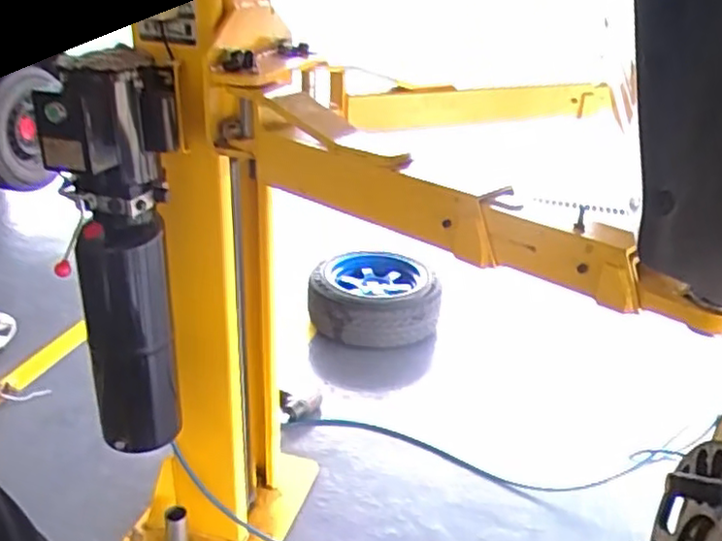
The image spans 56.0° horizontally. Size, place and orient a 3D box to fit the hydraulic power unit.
[{"bbox_3d":[-0.482,-0.006,1.386,0.241,0.780,0.181,-4,27,-11],"label":"hydraulic power unit"}]

